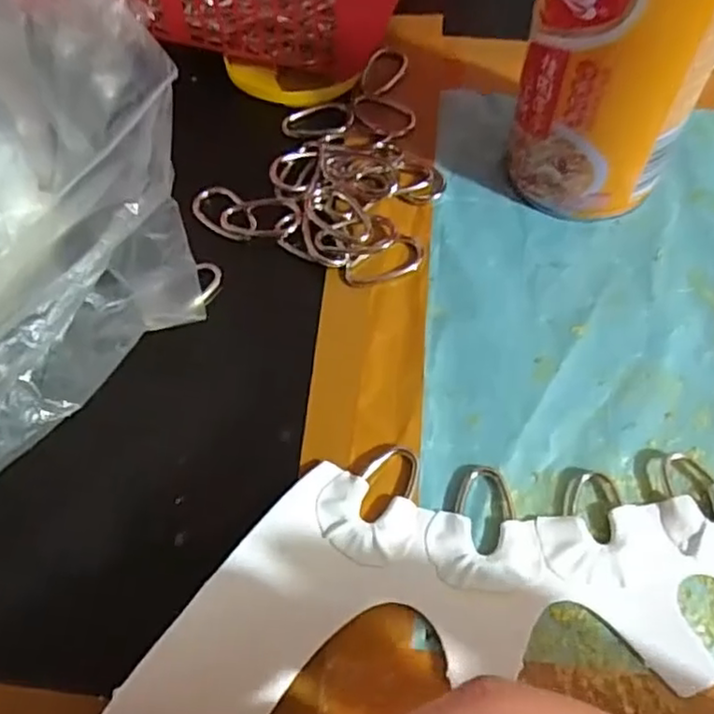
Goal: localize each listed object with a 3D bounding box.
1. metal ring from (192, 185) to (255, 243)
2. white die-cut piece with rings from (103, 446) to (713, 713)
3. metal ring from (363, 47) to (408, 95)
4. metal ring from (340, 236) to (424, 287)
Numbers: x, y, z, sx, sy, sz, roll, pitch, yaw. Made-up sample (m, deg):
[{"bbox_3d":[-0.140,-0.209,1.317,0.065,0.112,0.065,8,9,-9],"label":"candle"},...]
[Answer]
[{"bbox_3d":[-0.057,-0.062,0.284,0.019,0.004,0.032,-34,64,-14],"label":"metal ring"},{"bbox_3d":[0.043,0.066,0.205,0.221,0.014,0.077,-9,61,-1],"label":"white die-cut piece with rings"},{"bbox_3d":[0.013,-0.142,0.326,0.019,0.004,0.033,27,66,17],"label":"metal ring"},{"bbox_3d":[0.011,-0.038,0.271,0.035,0.004,0.018,-28,63,-11],"label":"metal ring"}]

